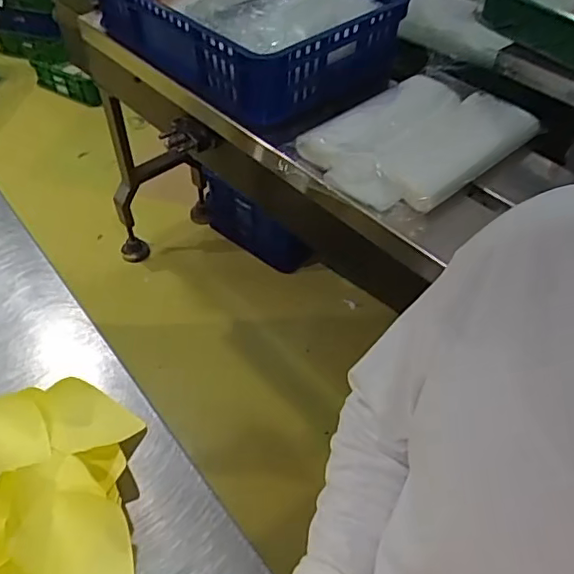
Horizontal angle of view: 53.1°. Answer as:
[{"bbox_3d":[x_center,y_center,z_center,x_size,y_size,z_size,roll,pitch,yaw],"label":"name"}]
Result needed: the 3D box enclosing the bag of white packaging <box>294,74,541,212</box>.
[{"bbox_3d":[0.227,-0.257,0.980,0.350,0.067,0.240,-34,57,-29],"label":"bag of white packaging"}]

